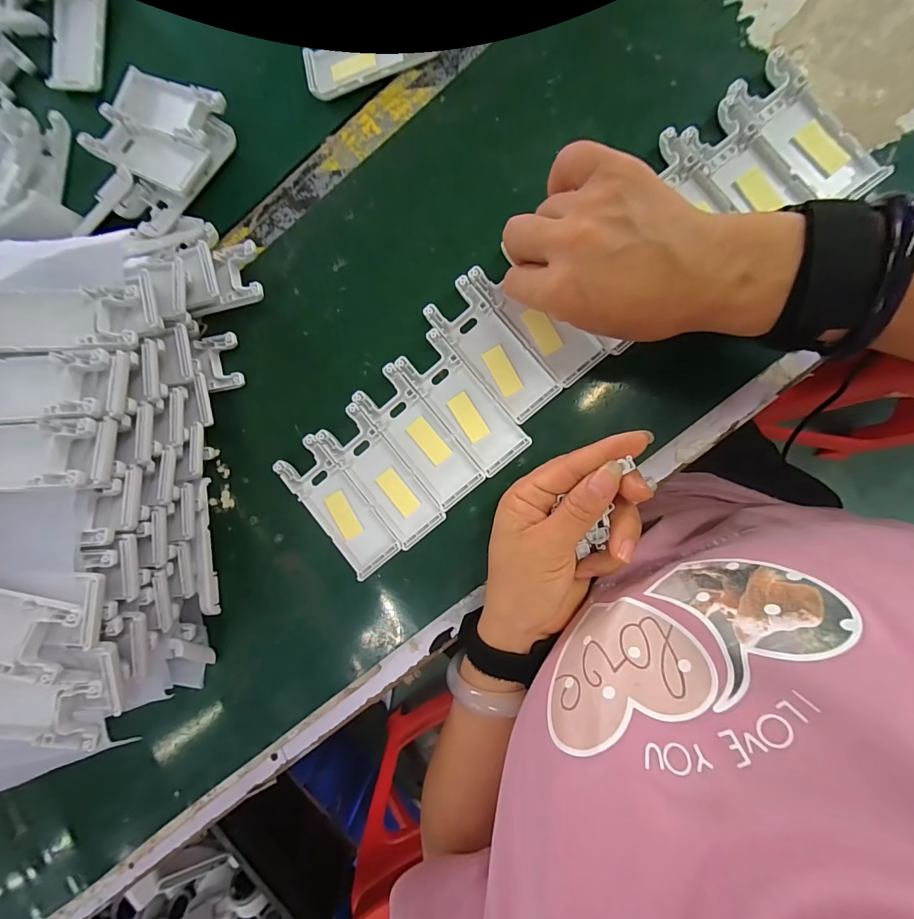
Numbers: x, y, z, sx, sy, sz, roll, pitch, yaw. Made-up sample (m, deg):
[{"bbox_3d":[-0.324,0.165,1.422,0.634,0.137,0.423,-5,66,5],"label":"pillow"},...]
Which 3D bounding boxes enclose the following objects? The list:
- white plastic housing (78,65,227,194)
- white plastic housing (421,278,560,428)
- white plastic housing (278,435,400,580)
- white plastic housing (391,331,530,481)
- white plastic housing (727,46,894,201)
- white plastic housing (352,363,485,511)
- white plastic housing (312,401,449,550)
[{"bbox_3d":[-0.230,-0.254,0.309,0.098,0.017,0.077,27,93,6],"label":"white plastic housing"},{"bbox_3d":[0.025,-0.076,0.279,0.039,0.008,0.102,-41,85,5],"label":"white plastic housing"},{"bbox_3d":[-0.086,0.035,0.292,0.038,0.012,0.103,-39,85,5],"label":"white plastic housing"},{"bbox_3d":[0.004,-0.039,0.281,0.040,0.009,0.103,-39,85,5],"label":"white plastic housing"},{"bbox_3d":[0.219,-0.205,0.257,0.046,0.013,0.102,-35,86,6],"label":"white plastic housing"},{"bbox_3d":[-0.027,-0.015,0.285,0.039,0.009,0.103,-40,85,5],"label":"white plastic housing"},{"bbox_3d":[-0.054,0.012,0.288,0.038,0.009,0.103,-40,85,5],"label":"white plastic housing"}]

